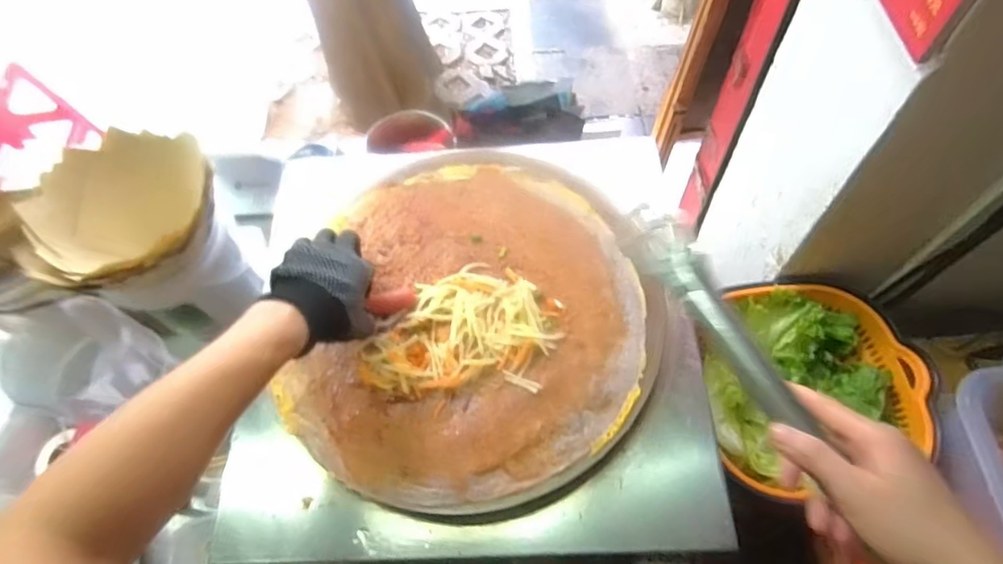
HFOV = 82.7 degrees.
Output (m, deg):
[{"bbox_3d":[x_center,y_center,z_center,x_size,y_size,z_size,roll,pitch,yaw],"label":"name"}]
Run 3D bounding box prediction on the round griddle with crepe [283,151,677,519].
[{"bbox_3d":[-0.016,0.028,0.571,0.339,0.019,0.376,7,62,8],"label":"round griddle with crepe"}]

